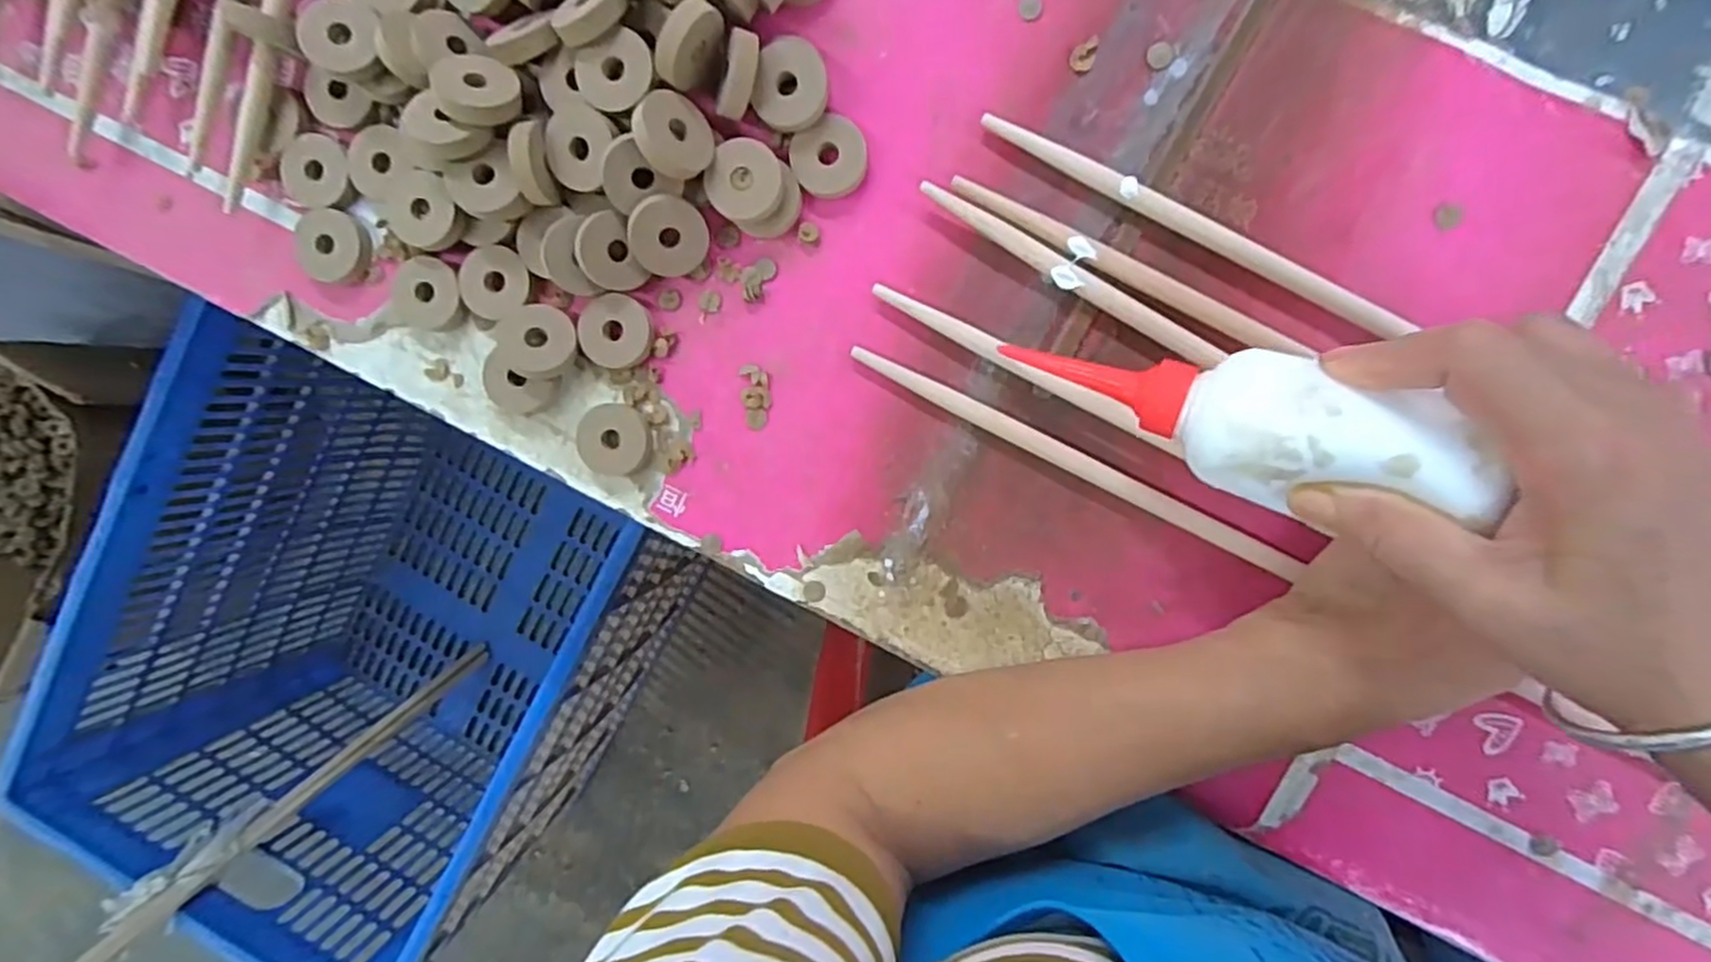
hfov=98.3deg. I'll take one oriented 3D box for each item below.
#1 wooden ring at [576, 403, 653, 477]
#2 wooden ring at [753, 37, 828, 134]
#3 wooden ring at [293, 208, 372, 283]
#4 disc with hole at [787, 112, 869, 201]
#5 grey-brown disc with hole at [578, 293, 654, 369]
[{"bbox_3d":[-0.117,-0.021,0.362,0.034,0.009,0.033,1,95,6],"label":"wooden ring"},{"bbox_3d":[-0.029,-0.176,0.330,0.032,0.008,0.037,13,109,-17],"label":"wooden ring"},{"bbox_3d":[-0.257,-0.116,0.363,0.031,0.012,0.036,-10,94,7],"label":"wooden ring"},{"bbox_3d":[-0.011,-0.149,0.340,0.035,0.009,0.032,1,95,6],"label":"disc with hole"},{"bbox_3d":[-0.115,-0.072,0.356,0.034,0.011,0.034,1,95,6],"label":"grey-brown disc with hole"}]

